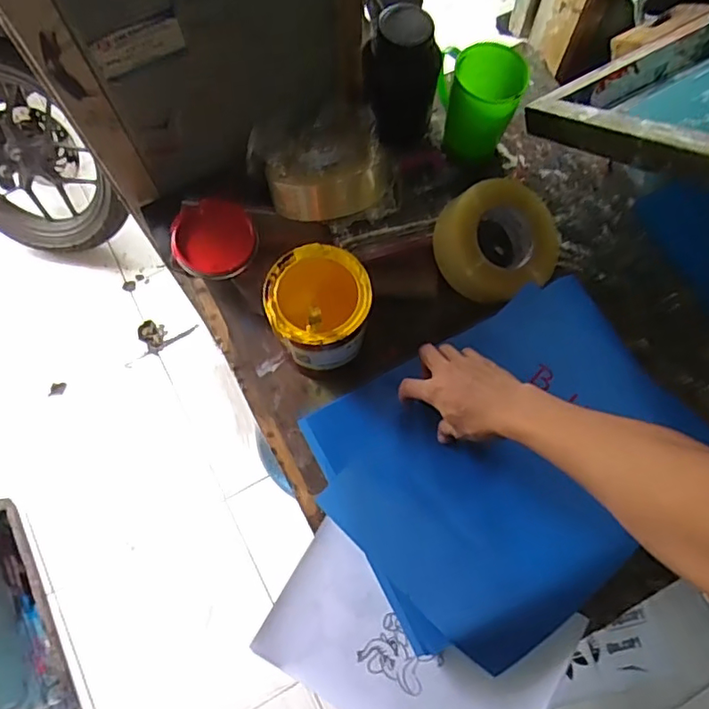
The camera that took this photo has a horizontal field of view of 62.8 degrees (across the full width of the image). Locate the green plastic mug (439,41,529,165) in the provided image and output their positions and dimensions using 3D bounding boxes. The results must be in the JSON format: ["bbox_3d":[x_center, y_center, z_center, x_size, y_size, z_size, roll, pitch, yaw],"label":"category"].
[{"bbox_3d":[0.158,-0.318,0.751,0.101,0.121,0.081,9,72,4],"label":"green plastic mug"}]

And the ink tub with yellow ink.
[{"bbox_3d":[-0.038,-0.048,0.646,0.106,0.113,0.108,0,71,1],"label":"ink tub with yellow ink"}]

